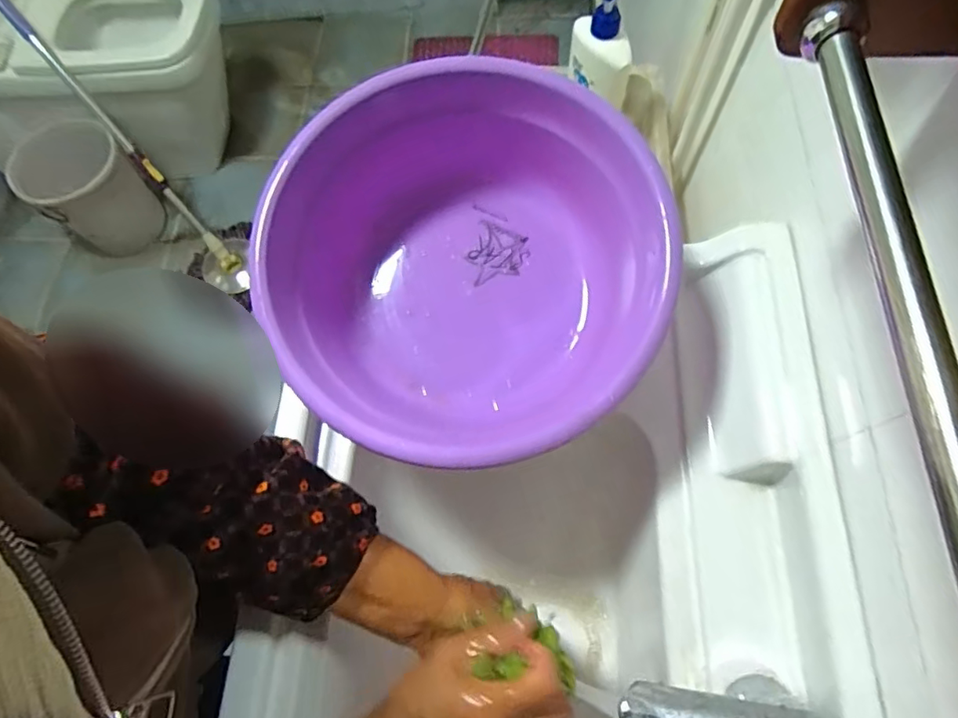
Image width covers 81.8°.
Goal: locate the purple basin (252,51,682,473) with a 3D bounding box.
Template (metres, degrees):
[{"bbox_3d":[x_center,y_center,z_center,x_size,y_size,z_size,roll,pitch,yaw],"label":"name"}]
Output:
[{"bbox_3d":[-0.007,-0.075,0.472,0.315,0.142,0.315,-1,82,8],"label":"purple basin"}]

